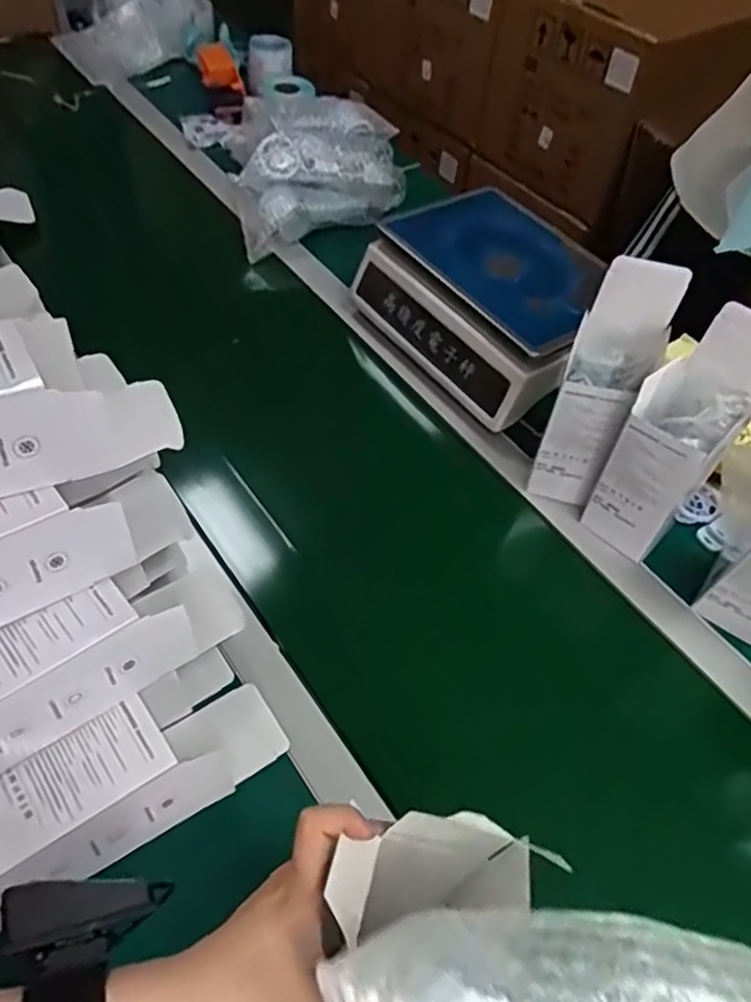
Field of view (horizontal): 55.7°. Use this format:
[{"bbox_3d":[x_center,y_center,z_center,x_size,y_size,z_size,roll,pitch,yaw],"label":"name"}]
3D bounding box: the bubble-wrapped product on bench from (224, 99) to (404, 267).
[{"bbox_3d":[-0.091,-0.476,1.031,0.285,0.112,0.157,-29,60,-24],"label":"bubble-wrapped product on bench"}]

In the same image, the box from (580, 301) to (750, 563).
[{"bbox_3d":[0.274,-0.053,0.648,0.083,0.234,0.083,39,59,23],"label":"box"}]

